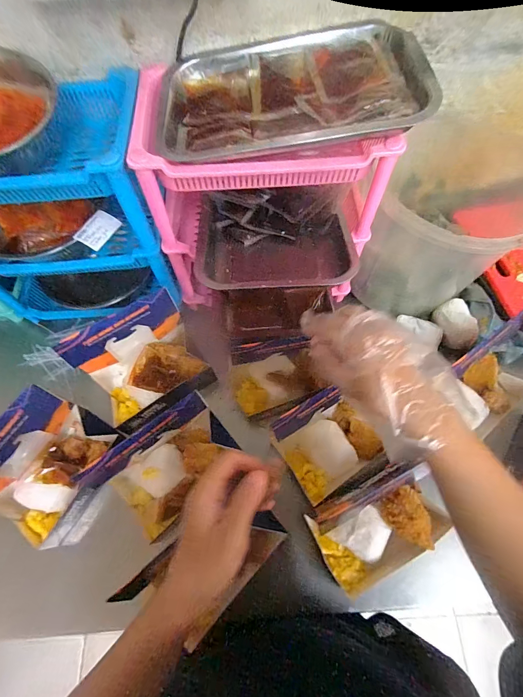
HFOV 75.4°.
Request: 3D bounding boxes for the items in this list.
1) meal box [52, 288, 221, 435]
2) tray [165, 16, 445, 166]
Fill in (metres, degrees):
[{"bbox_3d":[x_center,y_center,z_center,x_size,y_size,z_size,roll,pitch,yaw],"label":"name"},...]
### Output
[{"bbox_3d":[-0.183,0.026,0.520,0.178,0.134,0.121,-31,70,-12],"label":"meal box"},{"bbox_3d":[0.029,-0.307,0.405,0.307,0.047,0.215,-1,67,1],"label":"tray"}]

